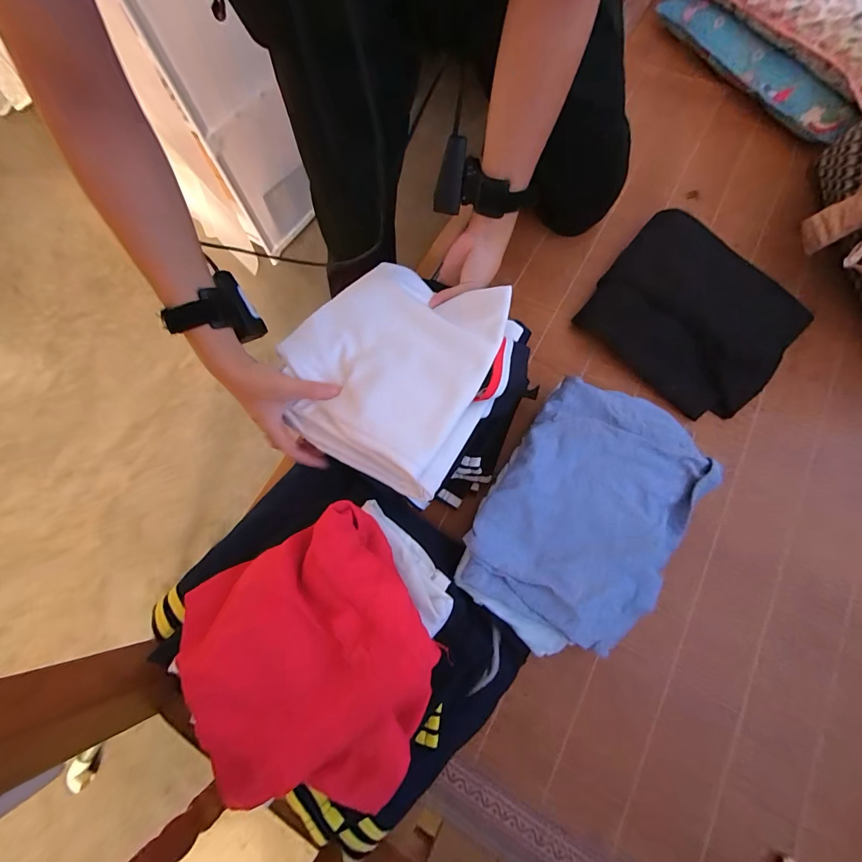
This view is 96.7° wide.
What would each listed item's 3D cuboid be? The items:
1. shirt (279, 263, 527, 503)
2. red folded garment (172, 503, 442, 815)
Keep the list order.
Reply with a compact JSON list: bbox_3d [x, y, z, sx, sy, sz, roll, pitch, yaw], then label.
[{"bbox_3d":[-0.037,-0.076,0.397,0.217,0.053,0.225,31,75,12],"label":"shirt"},{"bbox_3d":[-0.095,0.186,0.301,0.182,0.058,0.202,-26,73,-7],"label":"red folded garment"}]

